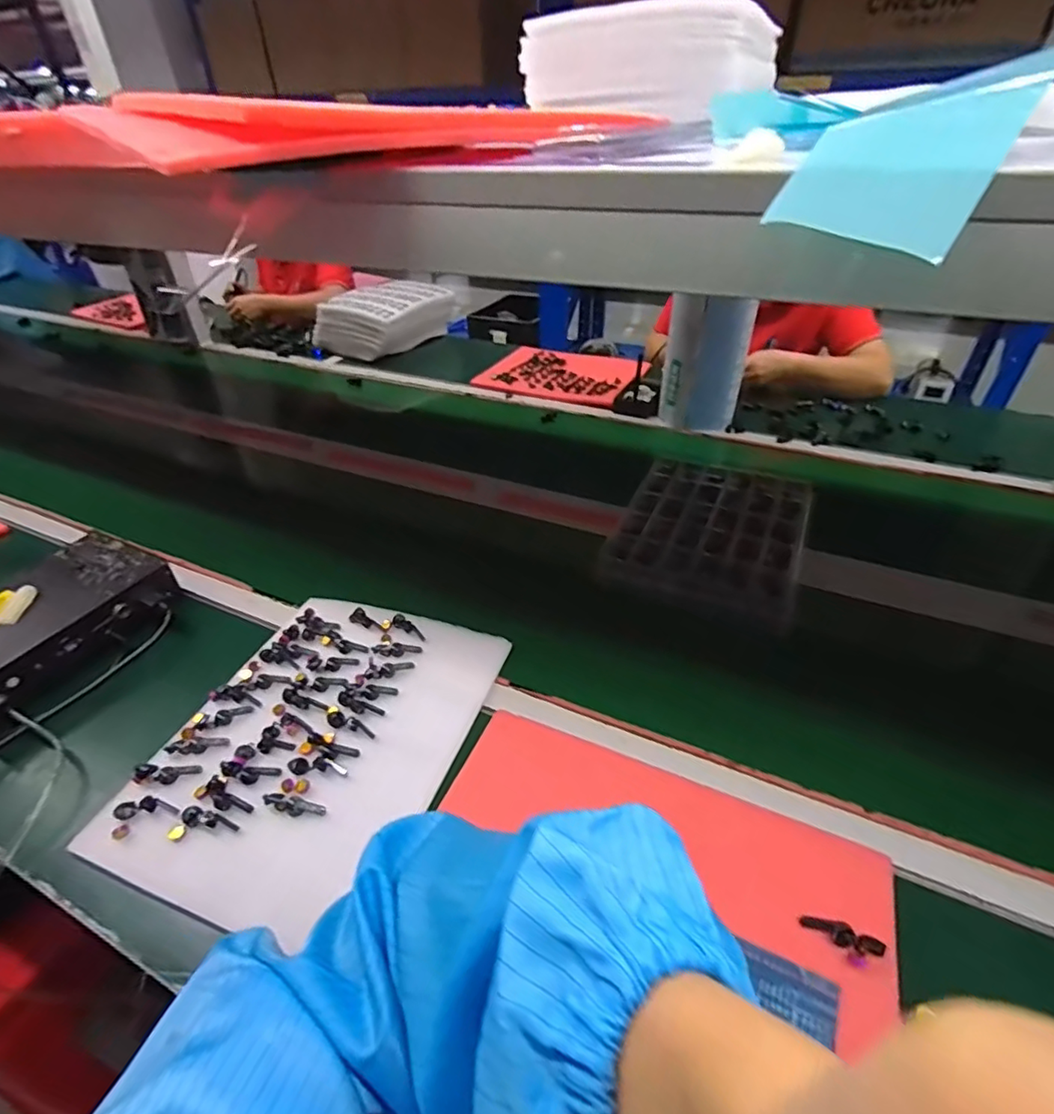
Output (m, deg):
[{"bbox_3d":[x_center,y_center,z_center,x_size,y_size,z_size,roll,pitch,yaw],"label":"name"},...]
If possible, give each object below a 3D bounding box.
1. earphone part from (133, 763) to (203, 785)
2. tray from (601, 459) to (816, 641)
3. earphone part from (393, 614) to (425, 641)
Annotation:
[{"bbox_3d":[-0.328,0.199,0.515,0.054,0.010,0.016,3,34,-16],"label":"earphone part"},{"bbox_3d":[0.258,-0.039,0.785,0.237,0.044,0.308,15,41,20],"label":"tray"},{"bbox_3d":[-0.139,0.083,0.653,0.051,0.008,0.015,28,46,34],"label":"earphone part"}]

